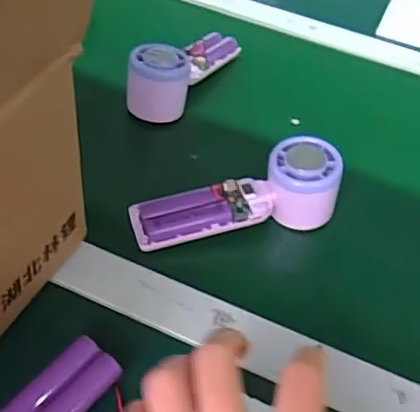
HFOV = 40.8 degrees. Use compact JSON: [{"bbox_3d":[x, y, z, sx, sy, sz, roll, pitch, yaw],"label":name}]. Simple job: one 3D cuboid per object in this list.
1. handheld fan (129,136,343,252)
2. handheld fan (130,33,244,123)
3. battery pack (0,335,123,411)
[{"bbox_3d":[0.021,-0.008,0.440,0.159,0.064,0.045,-5,48,-17],"label":"handheld fan"},{"bbox_3d":[-0.026,-0.140,0.570,0.052,0.068,0.163,26,47,14],"label":"handheld fan"},{"bbox_3d":[-0.084,0.109,0.325,0.034,0.022,0.066,34,49,20],"label":"battery pack"}]

